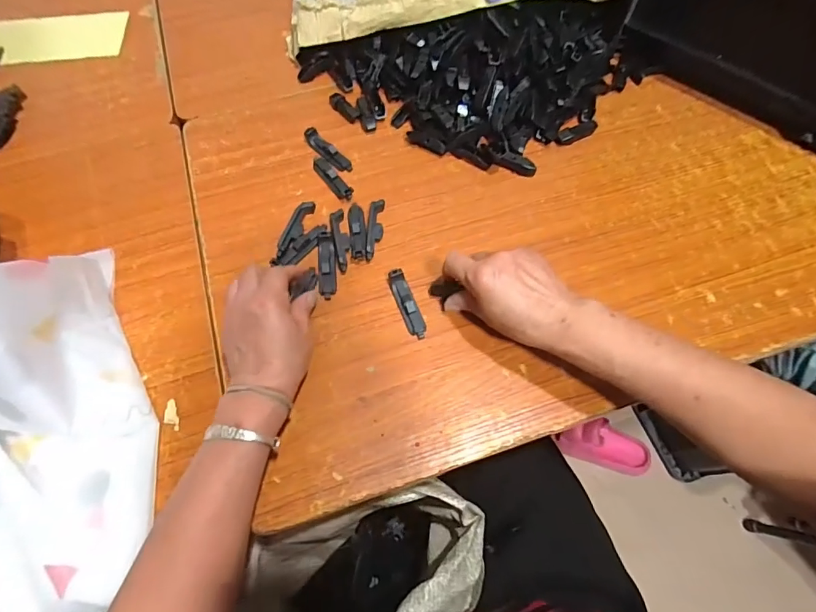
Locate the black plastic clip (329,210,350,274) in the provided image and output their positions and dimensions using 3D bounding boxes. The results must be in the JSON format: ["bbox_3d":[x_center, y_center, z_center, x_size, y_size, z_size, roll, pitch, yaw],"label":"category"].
[{"bbox_3d":[-0.072,-0.074,0.486,0.017,0.015,0.075,-10,66,-5],"label":"black plastic clip"}]

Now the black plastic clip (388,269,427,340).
[{"bbox_3d":[-0.001,-0.003,0.457,0.020,0.012,0.076,-20,67,-9],"label":"black plastic clip"}]

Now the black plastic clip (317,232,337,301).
[{"bbox_3d":[-0.087,-0.046,0.479,0.019,0.008,0.077,-6,66,-3],"label":"black plastic clip"}]

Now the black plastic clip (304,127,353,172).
[{"bbox_3d":[-0.098,-0.189,0.542,0.021,0.017,0.072,-39,71,-16],"label":"black plastic clip"}]

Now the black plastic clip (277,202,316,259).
[{"bbox_3d":[-0.124,-0.084,0.492,0.016,0.015,0.074,14,66,6],"label":"black plastic clip"}]

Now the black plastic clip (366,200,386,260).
[{"bbox_3d":[-0.036,-0.085,0.493,0.016,0.012,0.073,3,66,1],"label":"black plastic clip"}]

